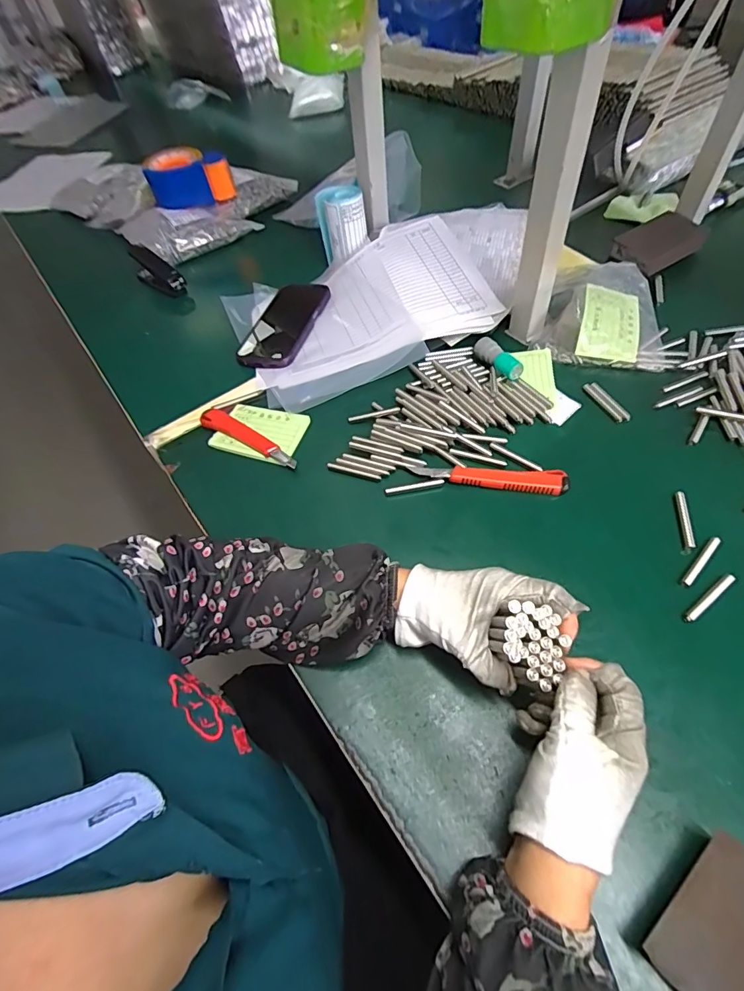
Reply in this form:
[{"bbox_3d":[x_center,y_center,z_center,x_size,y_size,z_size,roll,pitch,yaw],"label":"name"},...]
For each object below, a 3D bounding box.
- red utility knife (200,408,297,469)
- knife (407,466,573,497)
[{"bbox_3d":[-0.133,-0.065,0.506,0.132,0.011,0.027,27,63,22],"label":"red utility knife"},{"bbox_3d":[0.113,-0.017,0.451,0.148,0.007,0.023,5,56,8],"label":"knife"}]

